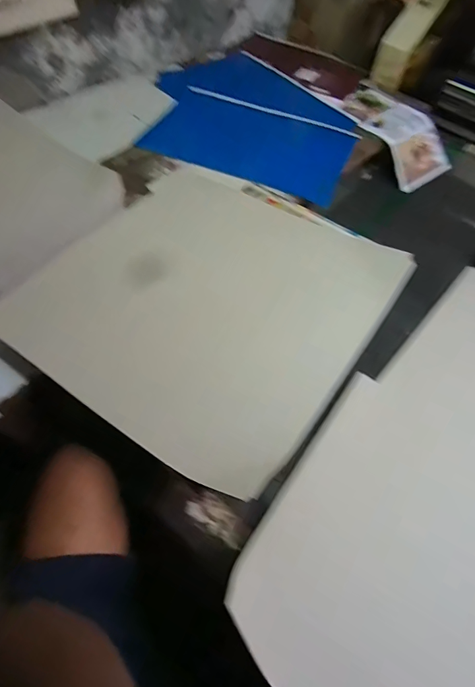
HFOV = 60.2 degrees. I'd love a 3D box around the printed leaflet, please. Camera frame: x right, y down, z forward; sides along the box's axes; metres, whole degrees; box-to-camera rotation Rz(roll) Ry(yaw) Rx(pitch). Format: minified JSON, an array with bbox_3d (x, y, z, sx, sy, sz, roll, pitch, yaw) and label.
[{"bbox_3d":[0.399,-0.543,1.071,0.196,0.093,0.312,-28,63,-21],"label":"printed leaflet"}]

